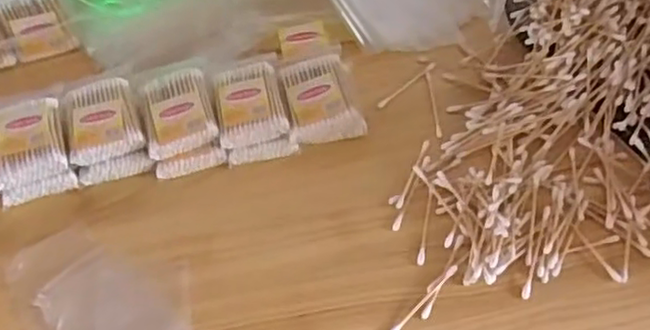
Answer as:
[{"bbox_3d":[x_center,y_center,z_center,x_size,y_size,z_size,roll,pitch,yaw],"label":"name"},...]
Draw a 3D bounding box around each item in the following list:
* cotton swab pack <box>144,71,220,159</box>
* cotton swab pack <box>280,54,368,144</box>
[{"bbox_3d":[-0.121,-0.046,0.549,0.054,0.013,0.078,-16,59,-8],"label":"cotton swab pack"},{"bbox_3d":[-0.004,-0.054,0.564,0.060,0.032,0.070,-14,57,-7],"label":"cotton swab pack"}]

